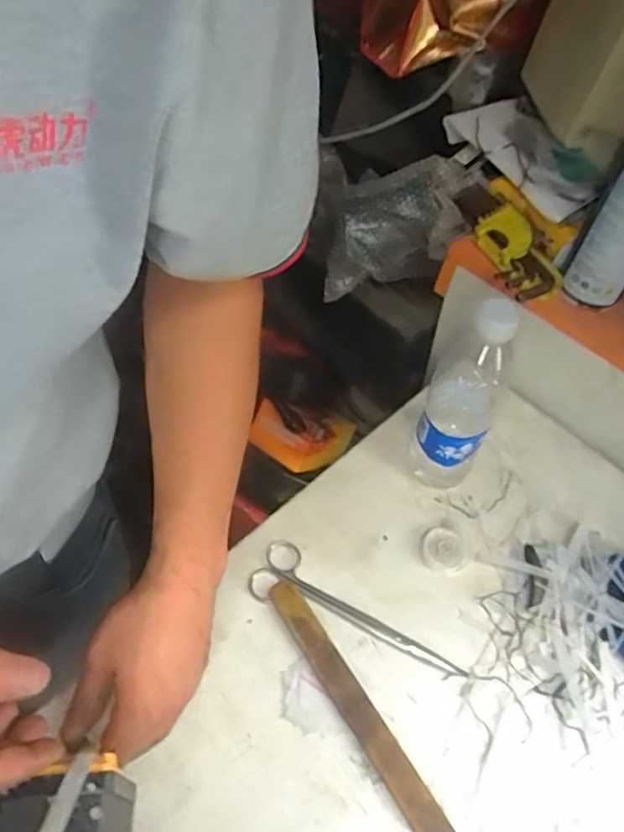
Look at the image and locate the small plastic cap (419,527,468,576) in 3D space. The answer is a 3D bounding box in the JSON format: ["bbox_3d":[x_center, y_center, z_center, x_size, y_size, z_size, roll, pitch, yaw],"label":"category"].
[{"bbox_3d":[0.123,0.124,0.548,0.042,0.010,0.044,3,55,-4],"label":"small plastic cap"}]

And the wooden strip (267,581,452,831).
[{"bbox_3d":[0.080,0.288,0.424,0.024,0.007,0.389,-27,62,-22],"label":"wooden strip"}]

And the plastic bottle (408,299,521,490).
[{"bbox_3d":[0.134,-0.012,0.519,0.066,0.210,0.072,20,56,8],"label":"plastic bottle"}]

